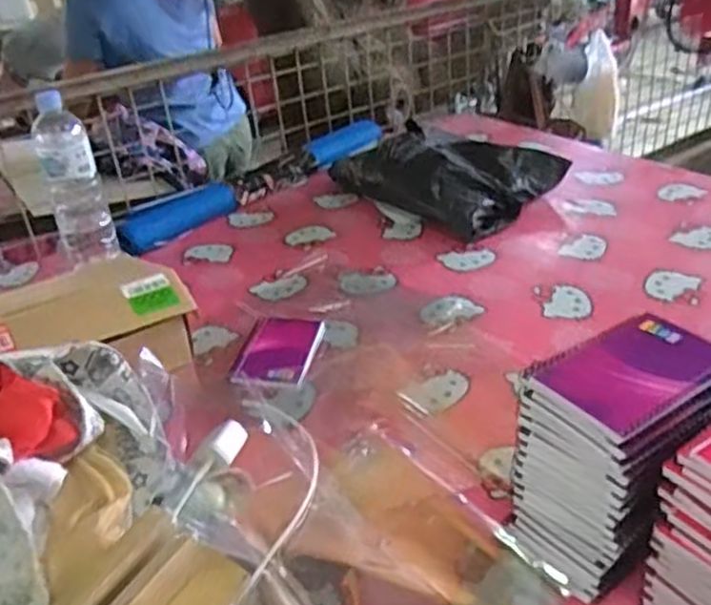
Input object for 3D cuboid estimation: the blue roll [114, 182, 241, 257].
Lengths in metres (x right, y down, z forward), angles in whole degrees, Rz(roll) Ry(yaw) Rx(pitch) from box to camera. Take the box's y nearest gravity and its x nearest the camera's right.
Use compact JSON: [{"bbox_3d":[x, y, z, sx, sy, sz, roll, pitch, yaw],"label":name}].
[{"bbox_3d":[-0.301,-0.142,1.209,0.061,0.044,0.221,21,40,34],"label":"blue roll"}]

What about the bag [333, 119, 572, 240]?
[{"bbox_3d":[0.147,-0.228,1.227,0.247,0.085,0.343,-26,38,-30],"label":"bag"}]

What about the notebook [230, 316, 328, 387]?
[{"bbox_3d":[-0.093,0.056,0.884,0.091,0.008,0.138,3,33,11],"label":"notebook"}]

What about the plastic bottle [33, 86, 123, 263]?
[{"bbox_3d":[-0.414,-0.175,1.069,0.078,0.236,0.071,-19,35,-22],"label":"plastic bottle"}]

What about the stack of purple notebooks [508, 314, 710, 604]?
[{"bbox_3d":[0.205,0.122,0.567,0.130,0.183,0.099,-24,37,-28],"label":"stack of purple notebooks"}]

